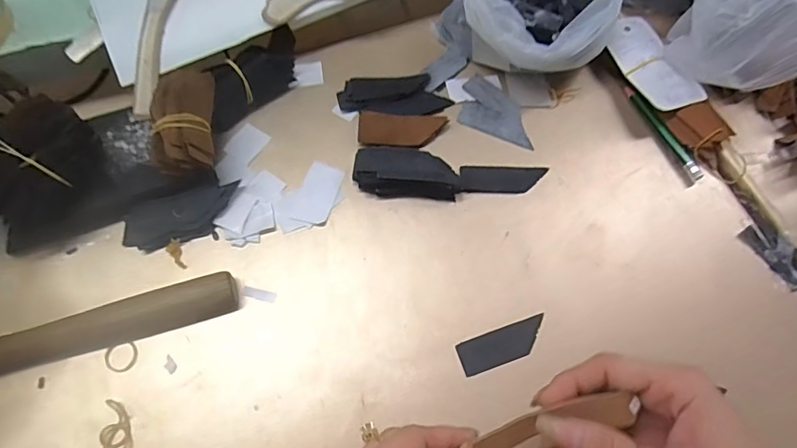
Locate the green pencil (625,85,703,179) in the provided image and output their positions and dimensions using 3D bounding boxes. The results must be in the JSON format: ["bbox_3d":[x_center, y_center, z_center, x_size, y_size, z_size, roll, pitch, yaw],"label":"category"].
[{"bbox_3d":[0.219,-0.077,0.406,0.009,0.011,0.097,-22,69,-12],"label":"green pencil"}]

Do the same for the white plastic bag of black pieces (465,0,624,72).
[{"bbox_3d":[0.112,-0.170,0.405,0.117,0.076,0.110,-40,73,-18],"label":"white plastic bag of black pieces"}]

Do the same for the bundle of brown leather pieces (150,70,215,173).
[{"bbox_3d":[-0.153,-0.077,0.344,0.036,0.028,0.075,-5,66,-5],"label":"bundle of brown leather pieces"}]

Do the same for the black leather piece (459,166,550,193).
[{"bbox_3d":[0.083,-0.036,0.384,0.067,0.004,0.023,1,66,-2],"label":"black leather piece"}]

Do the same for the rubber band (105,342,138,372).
[{"bbox_3d":[-0.181,0.087,0.319,0.020,0.004,0.018,-11,67,-7],"label":"rubber band"}]

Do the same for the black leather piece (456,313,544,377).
[{"bbox_3d":[0.072,0.082,0.332,0.063,0.004,0.023,-17,68,-10],"label":"black leather piece"}]

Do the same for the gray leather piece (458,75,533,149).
[{"bbox_3d":[0.085,-0.096,0.410,0.068,0.004,0.051,23,67,8],"label":"gray leather piece"}]

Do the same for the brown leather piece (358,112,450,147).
[{"bbox_3d":[0.003,-0.075,0.393,0.069,0.008,0.031,1,66,-2],"label":"brown leather piece"}]

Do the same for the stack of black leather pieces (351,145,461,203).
[{"bbox_3d":[0.007,-0.038,0.372,0.078,0.021,0.039,4,66,-1],"label":"stack of black leather pieces"}]

